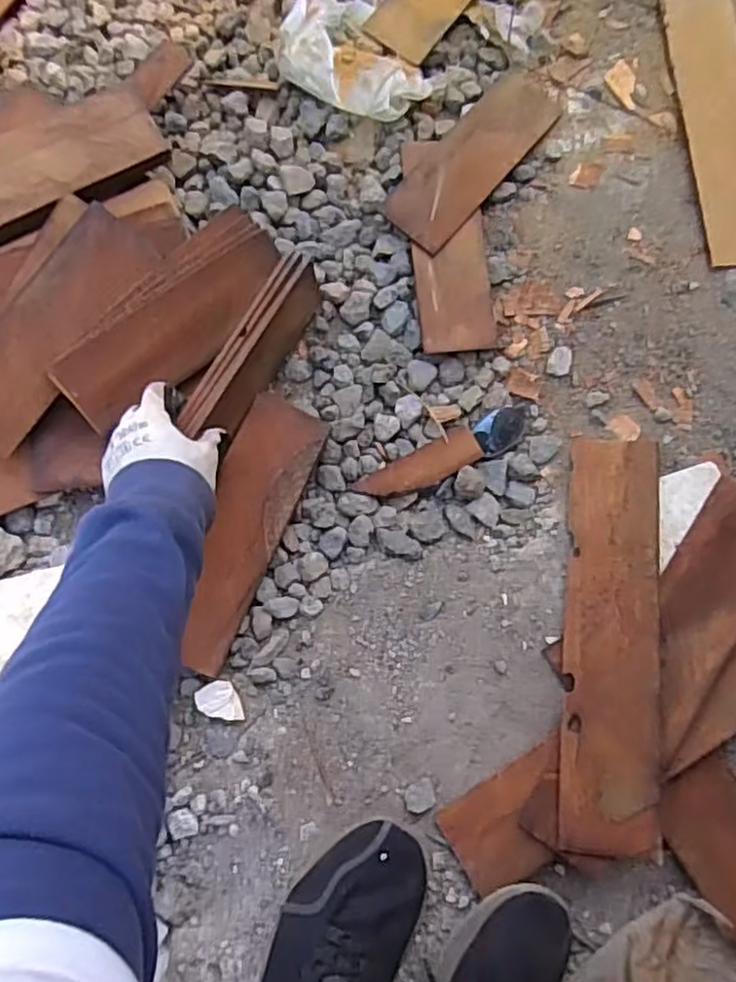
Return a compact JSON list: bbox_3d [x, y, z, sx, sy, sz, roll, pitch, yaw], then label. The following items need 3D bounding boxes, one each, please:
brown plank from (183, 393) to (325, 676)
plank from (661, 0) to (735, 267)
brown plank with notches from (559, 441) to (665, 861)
[{"bbox_3d":[-0.115,0.035,0.615,0.073,0.010,0.251,23,80,-12],"label":"brown plank"},{"bbox_3d":[0.386,-0.406,0.739,0.077,0.020,0.350,-3,77,-1],"label":"plank"},{"bbox_3d":[0.212,0.120,0.586,0.079,0.009,0.347,2,69,17],"label":"brown plank with notches"}]

